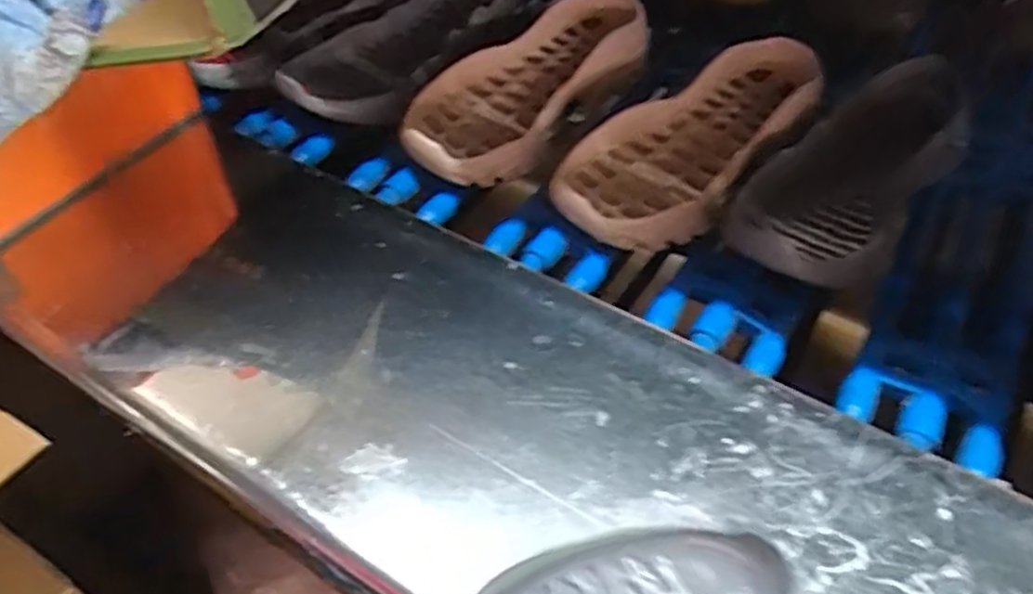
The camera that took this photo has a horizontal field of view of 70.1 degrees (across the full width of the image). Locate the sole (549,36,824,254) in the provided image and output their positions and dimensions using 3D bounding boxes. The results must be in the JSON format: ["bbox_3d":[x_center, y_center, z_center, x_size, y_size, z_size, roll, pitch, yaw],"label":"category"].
[{"bbox_3d":[0.131,-0.124,0.582,0.109,0.071,0.236,35,56,27],"label":"sole"}]

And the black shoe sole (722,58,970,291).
[{"bbox_3d":[0.252,-0.094,0.558,0.110,0.062,0.252,32,55,25],"label":"black shoe sole"}]

